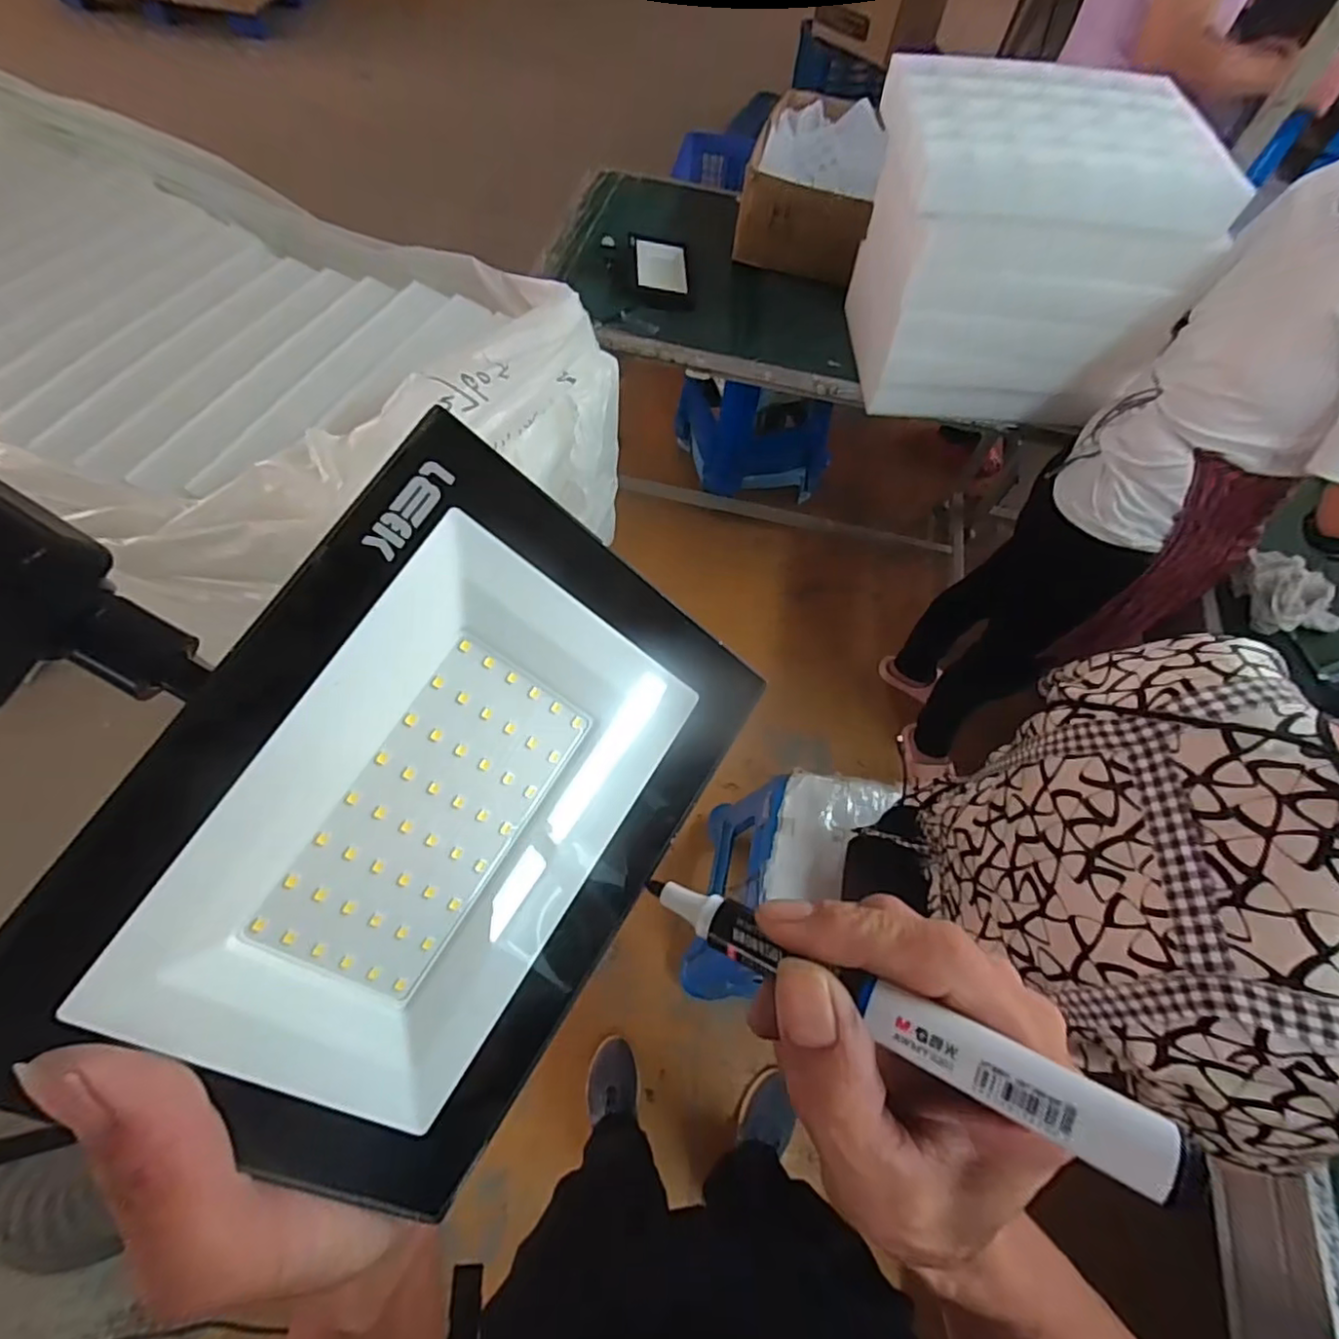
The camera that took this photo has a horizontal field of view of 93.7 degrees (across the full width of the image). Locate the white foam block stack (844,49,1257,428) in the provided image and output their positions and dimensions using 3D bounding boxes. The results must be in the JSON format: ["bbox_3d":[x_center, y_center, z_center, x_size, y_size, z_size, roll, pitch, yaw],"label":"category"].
[{"bbox_3d":[0.544,-0.671,1.029,0.439,0.373,0.359,2,62,-2],"label":"white foam block stack"}]

